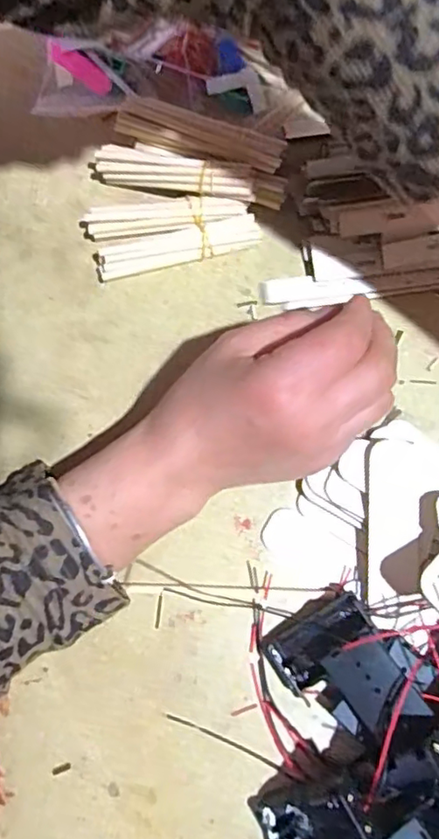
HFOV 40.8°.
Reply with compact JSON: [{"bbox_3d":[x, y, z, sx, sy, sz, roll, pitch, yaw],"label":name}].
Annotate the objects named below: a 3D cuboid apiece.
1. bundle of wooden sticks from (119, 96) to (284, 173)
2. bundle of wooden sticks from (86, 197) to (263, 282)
[{"bbox_3d":[-0.011,-0.179,0.373,0.104,0.019,0.026,19,80,3],"label":"bundle of wooden sticks"},{"bbox_3d":[-0.031,-0.120,0.380,0.105,0.017,0.040,-12,79,-3],"label":"bundle of wooden sticks"}]

